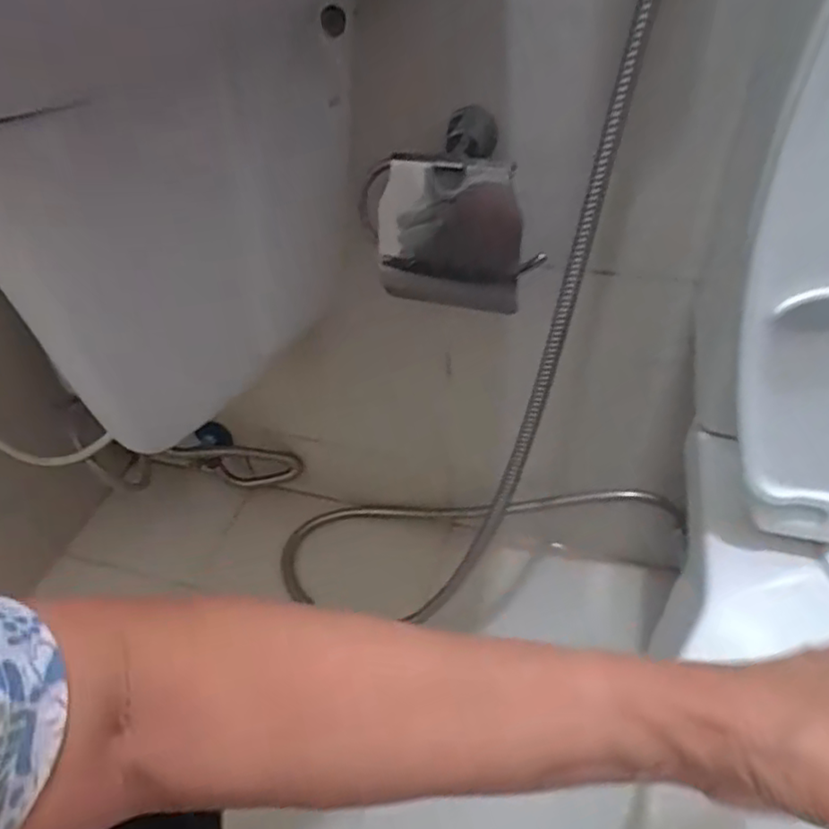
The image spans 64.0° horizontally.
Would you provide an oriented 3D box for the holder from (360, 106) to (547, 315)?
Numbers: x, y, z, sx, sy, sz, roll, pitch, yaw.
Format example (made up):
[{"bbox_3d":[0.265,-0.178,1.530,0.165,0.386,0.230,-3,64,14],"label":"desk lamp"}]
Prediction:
[{"bbox_3d":[0.030,-0.160,0.531,0.129,0.128,0.072,9,44,10],"label":"holder"}]

